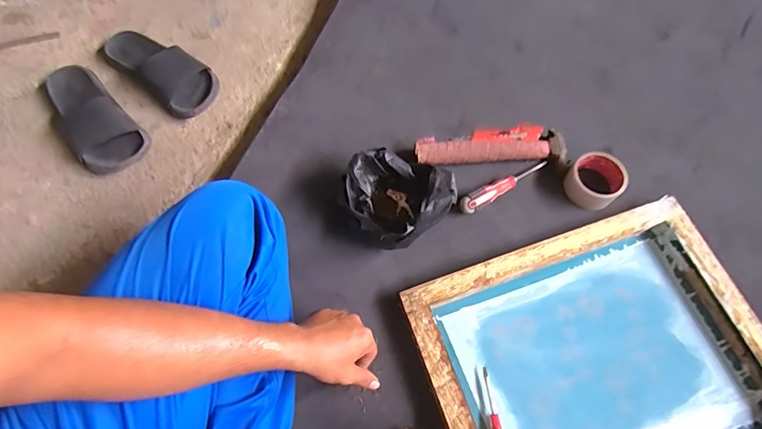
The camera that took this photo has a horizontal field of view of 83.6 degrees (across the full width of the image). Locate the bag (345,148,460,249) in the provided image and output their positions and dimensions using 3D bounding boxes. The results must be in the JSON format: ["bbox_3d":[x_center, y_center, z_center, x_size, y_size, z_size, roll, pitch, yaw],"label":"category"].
[{"bbox_3d":[0.024,-0.029,0.662,0.160,0.102,0.139,18,70,8],"label":"bag"}]

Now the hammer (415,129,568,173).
[{"bbox_3d":[0.197,-0.115,0.755,0.267,0.033,0.069,-1,69,0],"label":"hammer"}]

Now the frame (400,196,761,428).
[{"bbox_3d":[0.316,0.212,0.605,0.480,0.040,0.381,-18,70,-6],"label":"frame"}]

